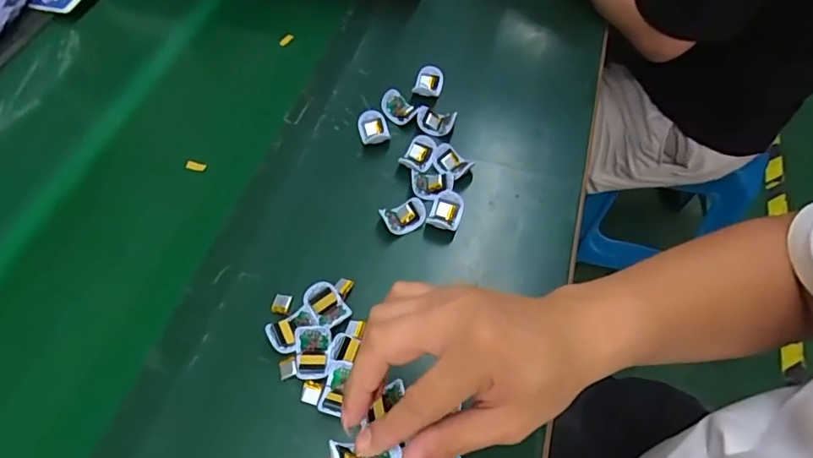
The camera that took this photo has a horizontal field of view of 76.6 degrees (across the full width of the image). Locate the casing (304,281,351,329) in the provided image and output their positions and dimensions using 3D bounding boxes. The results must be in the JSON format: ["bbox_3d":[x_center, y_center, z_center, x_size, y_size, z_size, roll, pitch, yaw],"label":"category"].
[{"bbox_3d":[-0.070,0.067,0.452,0.028,0.013,0.042,-33,63,-19],"label":"casing"}]

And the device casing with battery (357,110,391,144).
[{"bbox_3d":[-0.036,-0.112,0.573,0.032,0.019,0.037,-9,58,-6],"label":"device casing with battery"}]

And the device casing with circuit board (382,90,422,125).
[{"bbox_3d":[-0.009,-0.138,0.585,0.033,0.017,0.042,-35,64,-20],"label":"device casing with circuit board"}]

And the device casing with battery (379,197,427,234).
[{"bbox_3d":[-0.002,-0.014,0.509,0.043,0.012,0.036,-25,61,-15],"label":"device casing with battery"}]

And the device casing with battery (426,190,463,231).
[{"bbox_3d":[0.039,-0.017,0.511,0.031,0.016,0.041,11,58,7],"label":"device casing with battery"}]

